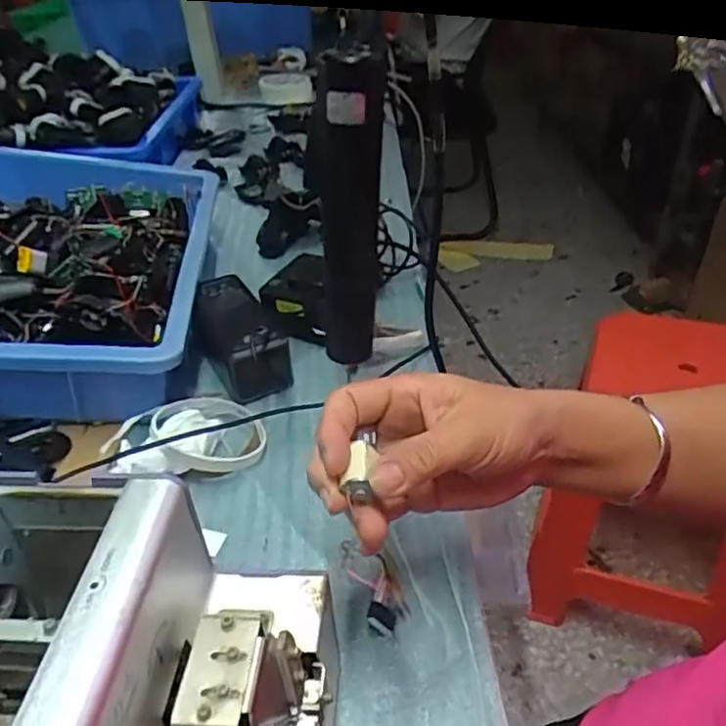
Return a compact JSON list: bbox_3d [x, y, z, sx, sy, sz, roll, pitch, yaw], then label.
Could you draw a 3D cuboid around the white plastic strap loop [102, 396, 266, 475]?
[{"bbox_3d":[-0.129,0.052,0.485,0.105,0.043,0.074,-10,37,-7],"label":"white plastic strap loop"}]

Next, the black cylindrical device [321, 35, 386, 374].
[{"bbox_3d":[-0.007,-0.087,0.405,0.032,0.192,0.038,14,40,23],"label":"black cylindrical device"}]

